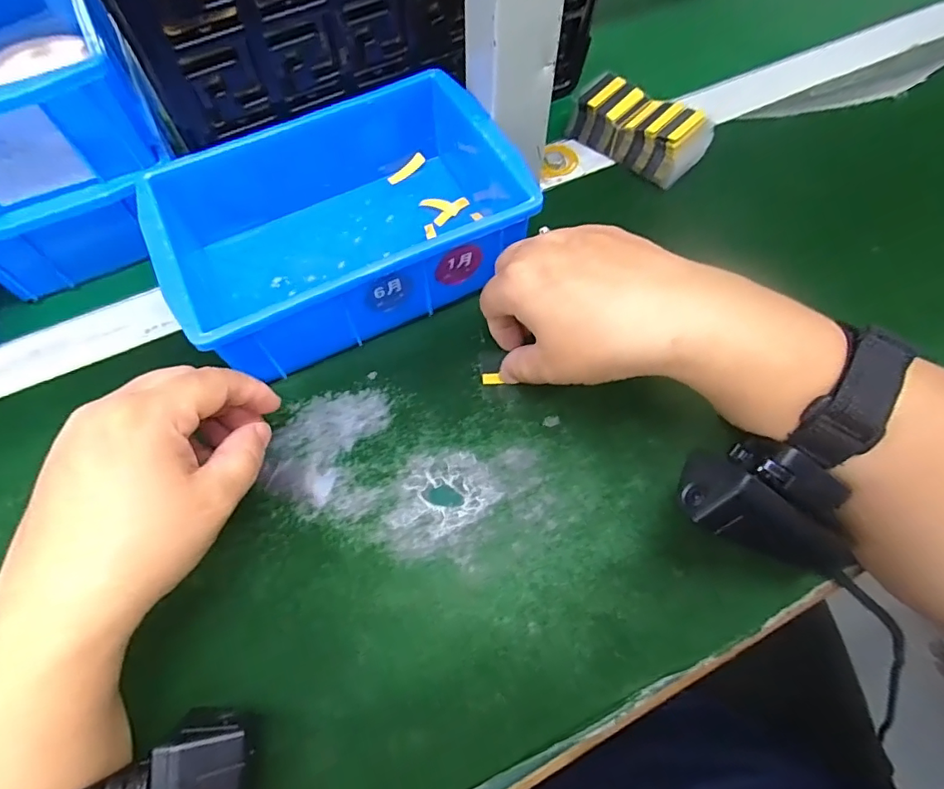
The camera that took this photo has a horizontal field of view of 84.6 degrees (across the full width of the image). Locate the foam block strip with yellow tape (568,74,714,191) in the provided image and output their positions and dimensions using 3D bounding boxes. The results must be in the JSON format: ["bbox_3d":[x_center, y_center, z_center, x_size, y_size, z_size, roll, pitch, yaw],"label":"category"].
[{"bbox_3d":[0.121,-0.194,0.377,0.093,0.032,0.043,36,67,19],"label":"foam block strip with yellow tape"}]

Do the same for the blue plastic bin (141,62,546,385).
[{"bbox_3d":[-0.073,-0.100,0.315,0.200,0.073,0.131,-24,63,-12],"label":"blue plastic bin"}]

